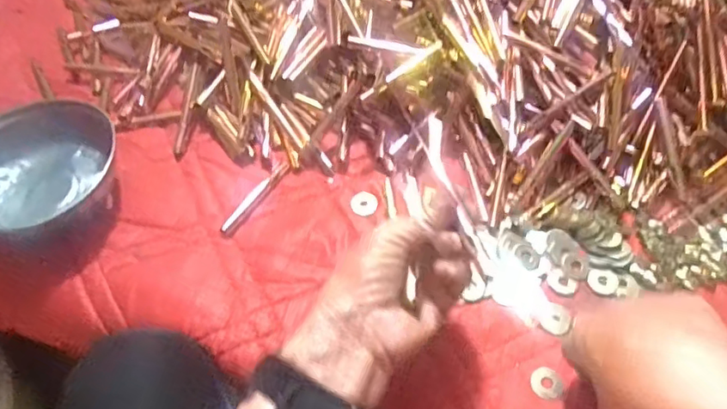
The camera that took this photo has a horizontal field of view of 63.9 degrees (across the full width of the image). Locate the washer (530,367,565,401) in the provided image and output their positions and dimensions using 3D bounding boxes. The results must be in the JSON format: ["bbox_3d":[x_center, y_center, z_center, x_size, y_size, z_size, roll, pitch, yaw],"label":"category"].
[{"bbox_3d":[0.127,0.124,0.403,0.020,0.005,0.023,-1,55,4],"label":"washer"}]

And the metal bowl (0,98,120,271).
[{"bbox_3d":[-0.273,-0.030,0.505,0.136,0.056,0.139,-2,55,3],"label":"metal bowl"}]

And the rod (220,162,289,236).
[{"bbox_3d":[-0.096,-0.007,0.514,0.014,0.004,0.086,24,61,20],"label":"rod"}]

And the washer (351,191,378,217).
[{"bbox_3d":[0.001,-0.001,0.508,0.022,0.004,0.025,25,59,7],"label":"washer"}]

